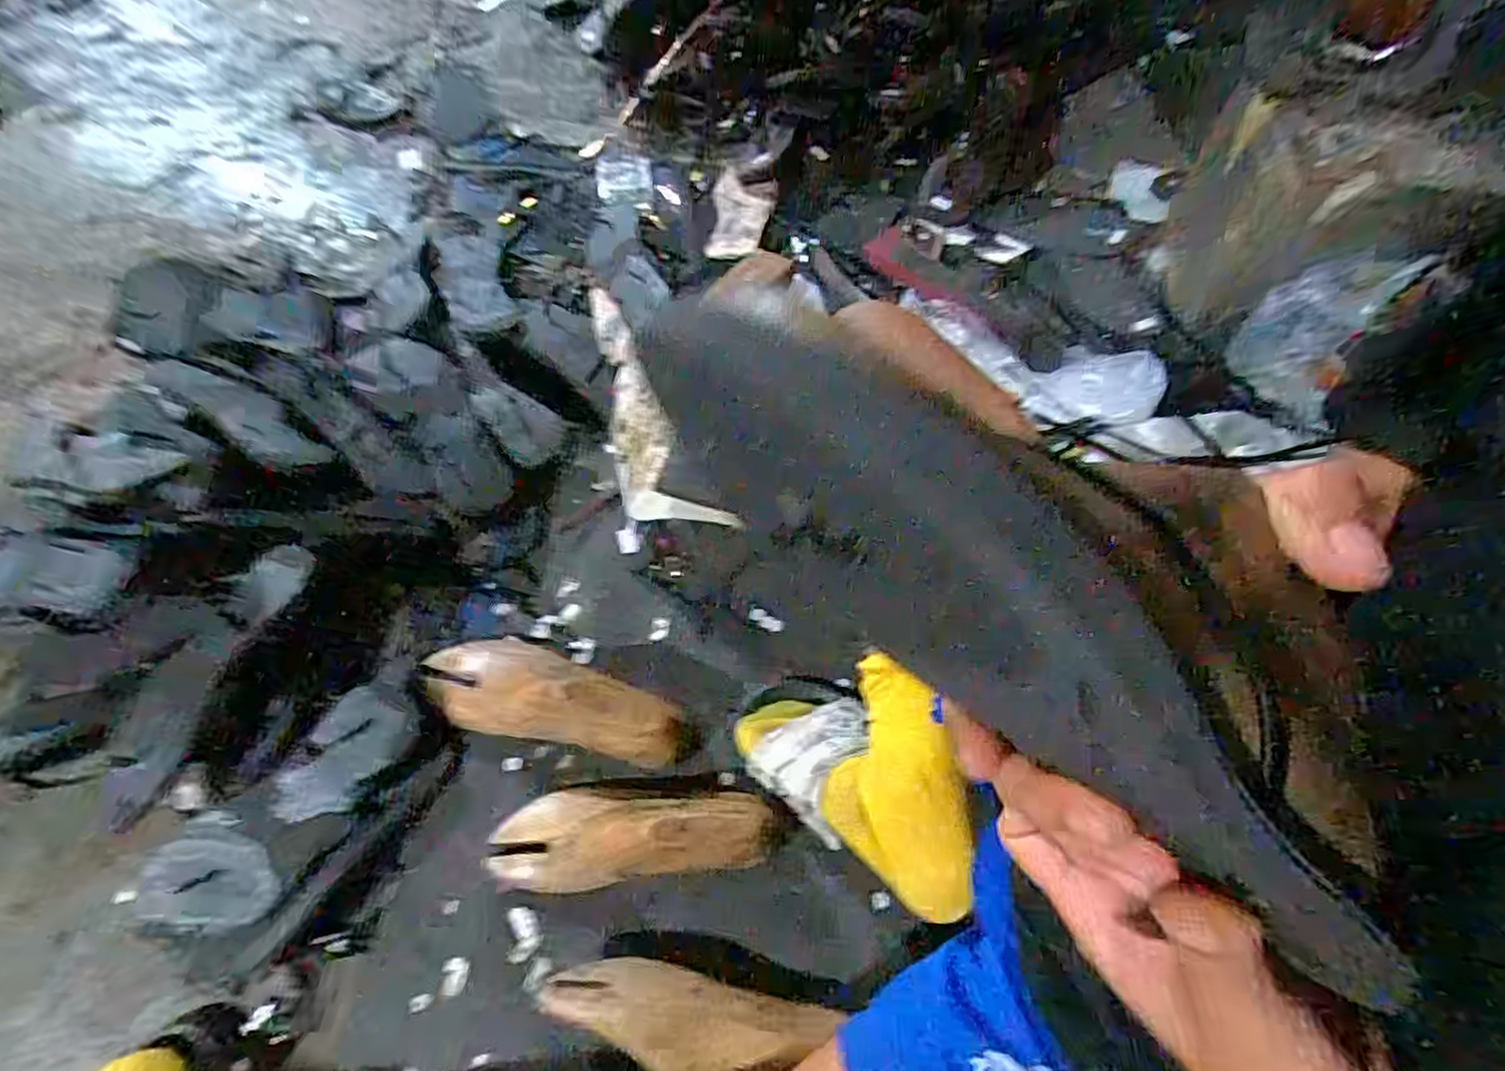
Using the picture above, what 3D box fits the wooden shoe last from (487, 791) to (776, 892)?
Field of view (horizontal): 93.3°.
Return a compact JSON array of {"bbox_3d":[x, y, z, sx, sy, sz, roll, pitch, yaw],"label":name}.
[{"bbox_3d":[-0.099,0.237,0.565,0.229,0.061,0.075,-1,62,-3],"label":"wooden shoe last"}]

